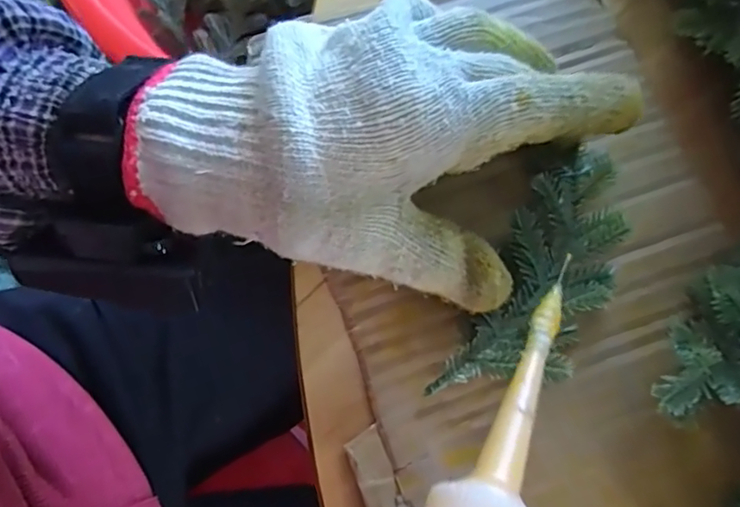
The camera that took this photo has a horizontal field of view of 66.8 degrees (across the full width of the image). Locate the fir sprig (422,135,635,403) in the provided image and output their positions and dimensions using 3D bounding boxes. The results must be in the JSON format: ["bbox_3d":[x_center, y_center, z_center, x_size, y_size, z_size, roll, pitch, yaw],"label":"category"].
[{"bbox_3d":[0.073,0.010,0.227,0.047,0.009,0.120,31,78,7],"label":"fir sprig"}]

